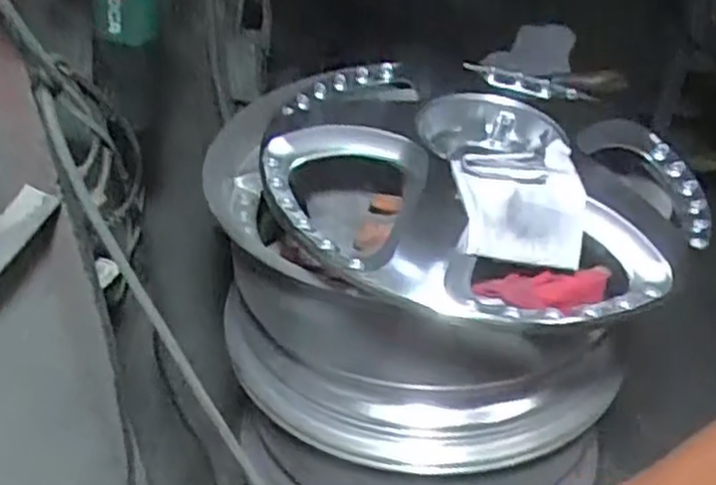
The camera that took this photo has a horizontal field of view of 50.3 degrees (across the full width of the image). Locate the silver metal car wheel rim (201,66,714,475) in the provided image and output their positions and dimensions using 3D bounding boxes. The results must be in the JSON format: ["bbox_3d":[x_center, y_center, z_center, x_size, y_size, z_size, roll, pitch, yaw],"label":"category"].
[{"bbox_3d":[0.108,-0.053,0.777,0.469,0.145,0.409,-12,38,-16],"label":"silver metal car wheel rim"}]

